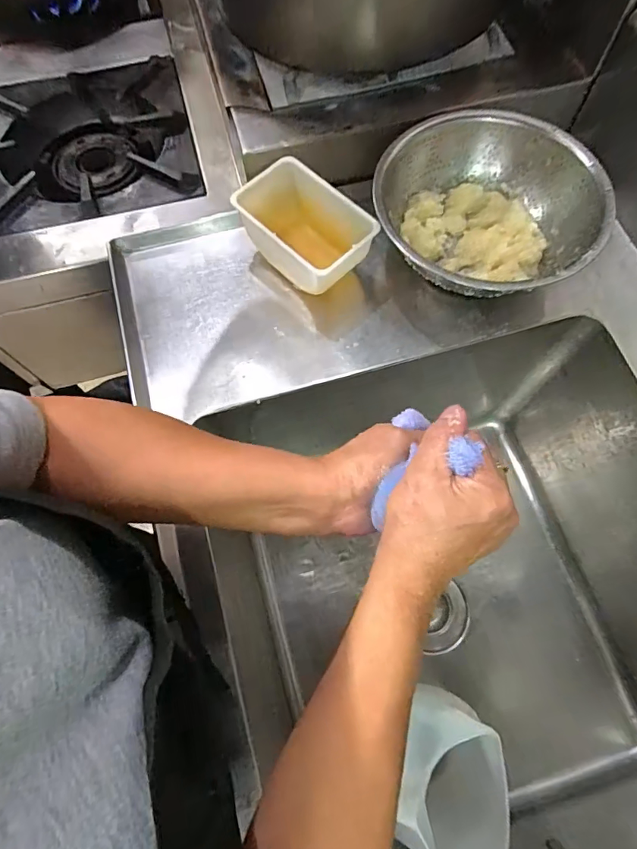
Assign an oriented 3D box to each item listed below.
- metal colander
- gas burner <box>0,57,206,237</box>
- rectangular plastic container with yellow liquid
[{"bbox_3d":[0.177,-0.226,0.504,0.224,0.076,0.227,0,69,0],"label":"metal colander"},{"bbox_3d":[-0.339,-0.407,0.683,0.305,0.059,0.316,-14,70,-5],"label":"gas burner"},{"bbox_3d":[-0.013,-0.208,0.506,0.093,0.080,0.141,-42,74,-14],"label":"rectangular plastic container with yellow liquid"}]

